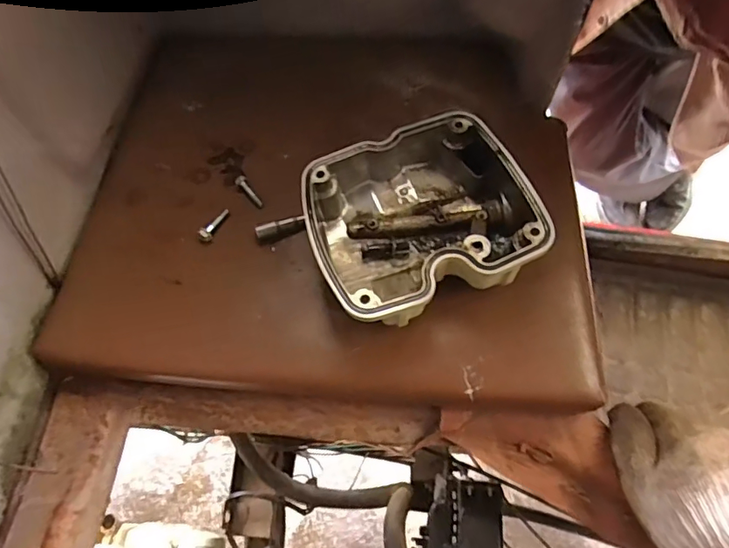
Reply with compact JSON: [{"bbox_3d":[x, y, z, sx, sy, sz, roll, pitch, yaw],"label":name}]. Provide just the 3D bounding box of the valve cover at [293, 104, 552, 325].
[{"bbox_3d":[0.040,-0.035,0.394,0.156,0.069,0.131,-19,64,-7],"label":"valve cover"}]

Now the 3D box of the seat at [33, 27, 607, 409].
[{"bbox_3d":[-0.025,-0.082,0.459,0.415,0.065,0.375,4,62,3],"label":"seat"}]

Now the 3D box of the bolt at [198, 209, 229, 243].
[{"bbox_3d":[-0.125,-0.041,0.431,0.010,0.012,0.034,39,71,20],"label":"bolt"}]

